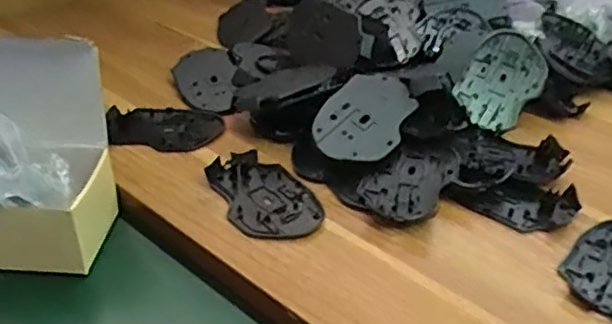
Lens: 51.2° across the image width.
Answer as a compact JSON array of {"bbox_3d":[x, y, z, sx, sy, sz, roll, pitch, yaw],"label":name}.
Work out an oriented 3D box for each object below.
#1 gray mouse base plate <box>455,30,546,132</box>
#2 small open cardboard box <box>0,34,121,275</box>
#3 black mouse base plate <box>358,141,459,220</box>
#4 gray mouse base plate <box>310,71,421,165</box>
[{"bbox_3d":[0.196,-0.081,0.638,0.072,0.007,0.112,31,71,9],"label":"gray mouse base plate"},{"bbox_3d":[-0.230,-0.005,0.501,0.133,0.143,0.124,-1,35,-3],"label":"small open cardboard box"},{"bbox_3d":[0.089,0.014,0.551,0.065,0.019,0.094,20,39,25],"label":"black mouse base plate"},{"bbox_3d":[0.053,-0.038,0.580,0.072,0.012,0.105,33,62,17],"label":"gray mouse base plate"}]

